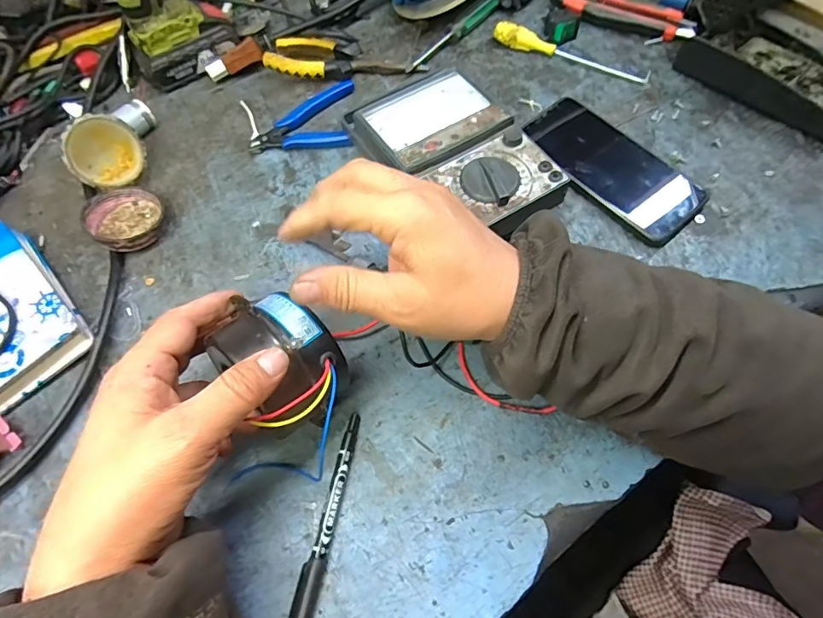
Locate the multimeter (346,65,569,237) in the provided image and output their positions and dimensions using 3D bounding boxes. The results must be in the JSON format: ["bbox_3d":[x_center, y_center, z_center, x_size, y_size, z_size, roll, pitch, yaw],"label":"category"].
[{"bbox_3d":[0.037,-0.131,0.414,0.121,0.050,0.187,-40,68,-16],"label":"multimeter"}]

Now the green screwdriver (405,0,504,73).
[{"bbox_3d":[0.045,-0.299,0.515,0.148,0.016,0.017,-42,70,-16],"label":"green screwdriver"}]

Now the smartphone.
[{"bbox_3d":[0.176,-0.129,0.425,0.159,0.016,0.087,43,70,13],"label":"smartphone"}]

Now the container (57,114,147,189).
[{"bbox_3d":[-0.275,-0.140,0.427,0.062,0.060,0.038,-42,35,-18],"label":"container"}]

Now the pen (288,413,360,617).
[{"bbox_3d":[-0.054,0.137,0.313,0.014,0.011,0.136,12,65,7],"label":"pen"}]

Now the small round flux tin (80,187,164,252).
[{"bbox_3d":[-0.248,-0.079,0.420,0.064,0.023,0.059,-1,64,2],"label":"small round flux tin"}]

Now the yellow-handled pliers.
[{"bbox_3d":[-0.070,-0.265,0.503,0.161,0.022,0.048,-6,64,-1],"label":"yellow-handled pliers"}]

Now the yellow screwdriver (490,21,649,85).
[{"bbox_3d":[0.165,-0.269,0.497,0.162,0.018,0.022,24,68,13],"label":"yellow screwdriver"}]

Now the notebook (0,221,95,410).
[{"bbox_3d":[-0.326,0.004,0.375,0.096,0.033,0.143,-42,70,-16],"label":"notebook"}]

